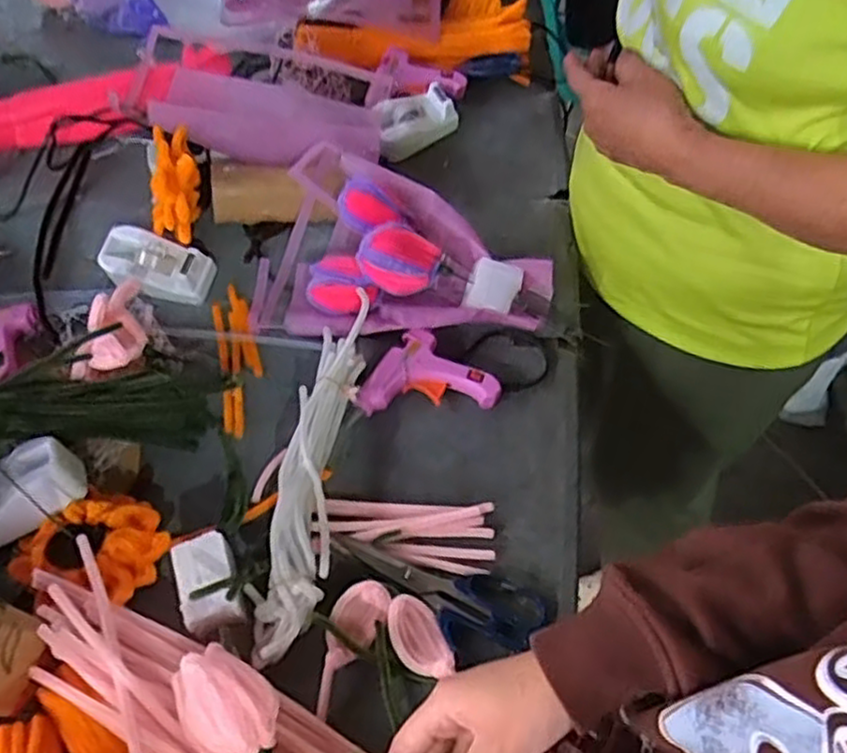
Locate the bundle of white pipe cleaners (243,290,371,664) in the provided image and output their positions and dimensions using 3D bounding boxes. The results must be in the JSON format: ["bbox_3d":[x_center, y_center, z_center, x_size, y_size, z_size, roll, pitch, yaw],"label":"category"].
[{"bbox_3d":[-0.087,0.073,0.606,0.053,0.049,0.313,9,54,4],"label":"bundle of white pipe cleaners"}]

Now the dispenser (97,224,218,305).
[{"bbox_3d":[-0.262,-0.110,0.715,0.102,0.036,0.053,15,55,8],"label":"dispenser"}]

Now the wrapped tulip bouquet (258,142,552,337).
[{"bbox_3d":[-0.013,-0.120,0.712,0.277,0.096,0.183,11,55,6],"label":"wrapped tulip bouquet"}]

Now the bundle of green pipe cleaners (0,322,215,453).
[{"bbox_3d":[-0.308,0.036,0.573,0.286,0.108,0.096,-15,54,-38],"label":"bundle of green pipe cleaners"}]

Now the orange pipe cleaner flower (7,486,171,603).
[{"bbox_3d":[-0.255,0.125,0.562,0.109,0.041,0.085,11,55,6],"label":"orange pipe cleaner flower"}]

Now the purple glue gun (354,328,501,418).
[{"bbox_3d":[0.002,-0.005,0.679,0.126,0.034,0.072,-7,55,-7],"label":"purple glue gun"}]

